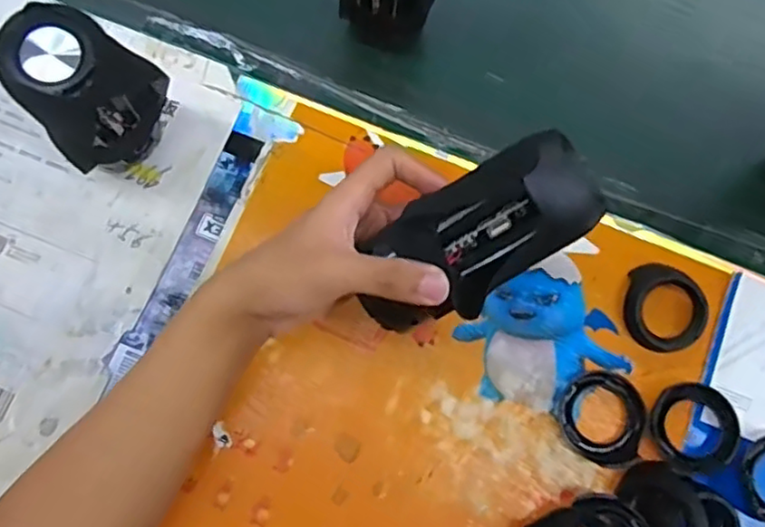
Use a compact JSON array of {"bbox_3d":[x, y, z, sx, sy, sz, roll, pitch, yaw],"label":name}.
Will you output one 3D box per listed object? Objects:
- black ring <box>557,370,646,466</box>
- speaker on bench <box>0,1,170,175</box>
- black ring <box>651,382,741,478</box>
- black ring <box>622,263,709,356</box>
[{"bbox_3d":[0.158,0.110,0.474,0.057,0.009,0.063,17,78,2],"label":"black ring"},{"bbox_3d":[-0.188,-0.104,0.440,0.051,0.148,0.077,34,79,6],"label":"speaker on bench"},{"bbox_3d":[0.223,0.119,0.472,0.062,0.013,0.063,0,77,-2],"label":"black ring"},{"bbox_3d":[0.210,0.033,0.483,0.060,0.026,0.062,0,77,-2],"label":"black ring"}]

